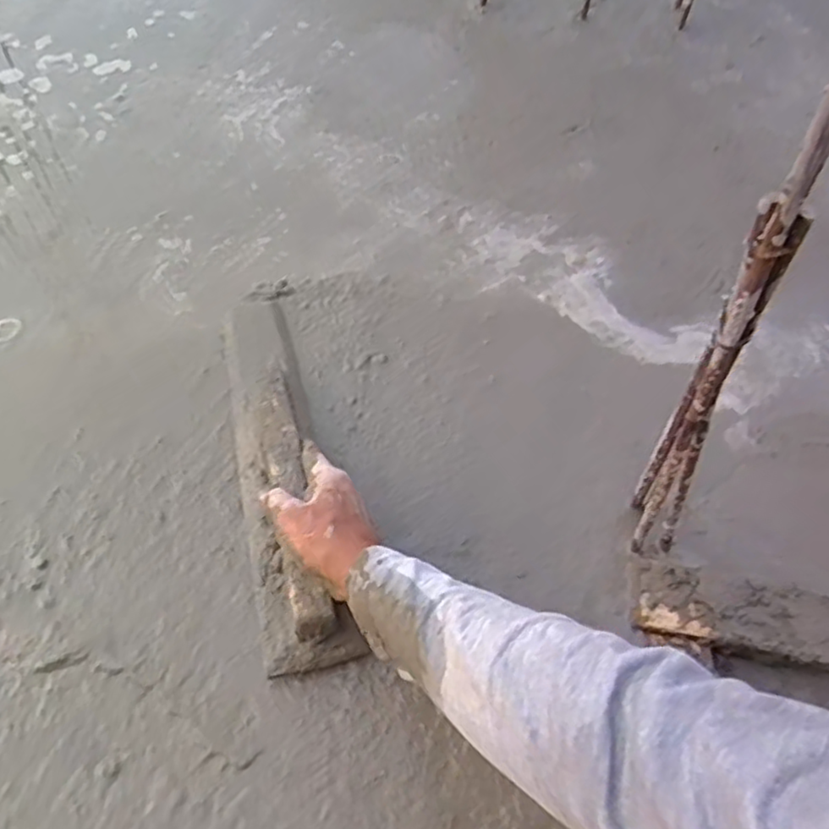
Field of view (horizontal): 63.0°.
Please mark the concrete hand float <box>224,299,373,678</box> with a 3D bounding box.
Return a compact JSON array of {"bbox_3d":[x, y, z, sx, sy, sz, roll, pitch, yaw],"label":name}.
[{"bbox_3d":[-0.127,0.028,0.615,0.067,0.068,0.392,-11,51,-9],"label":"concrete hand float"}]

